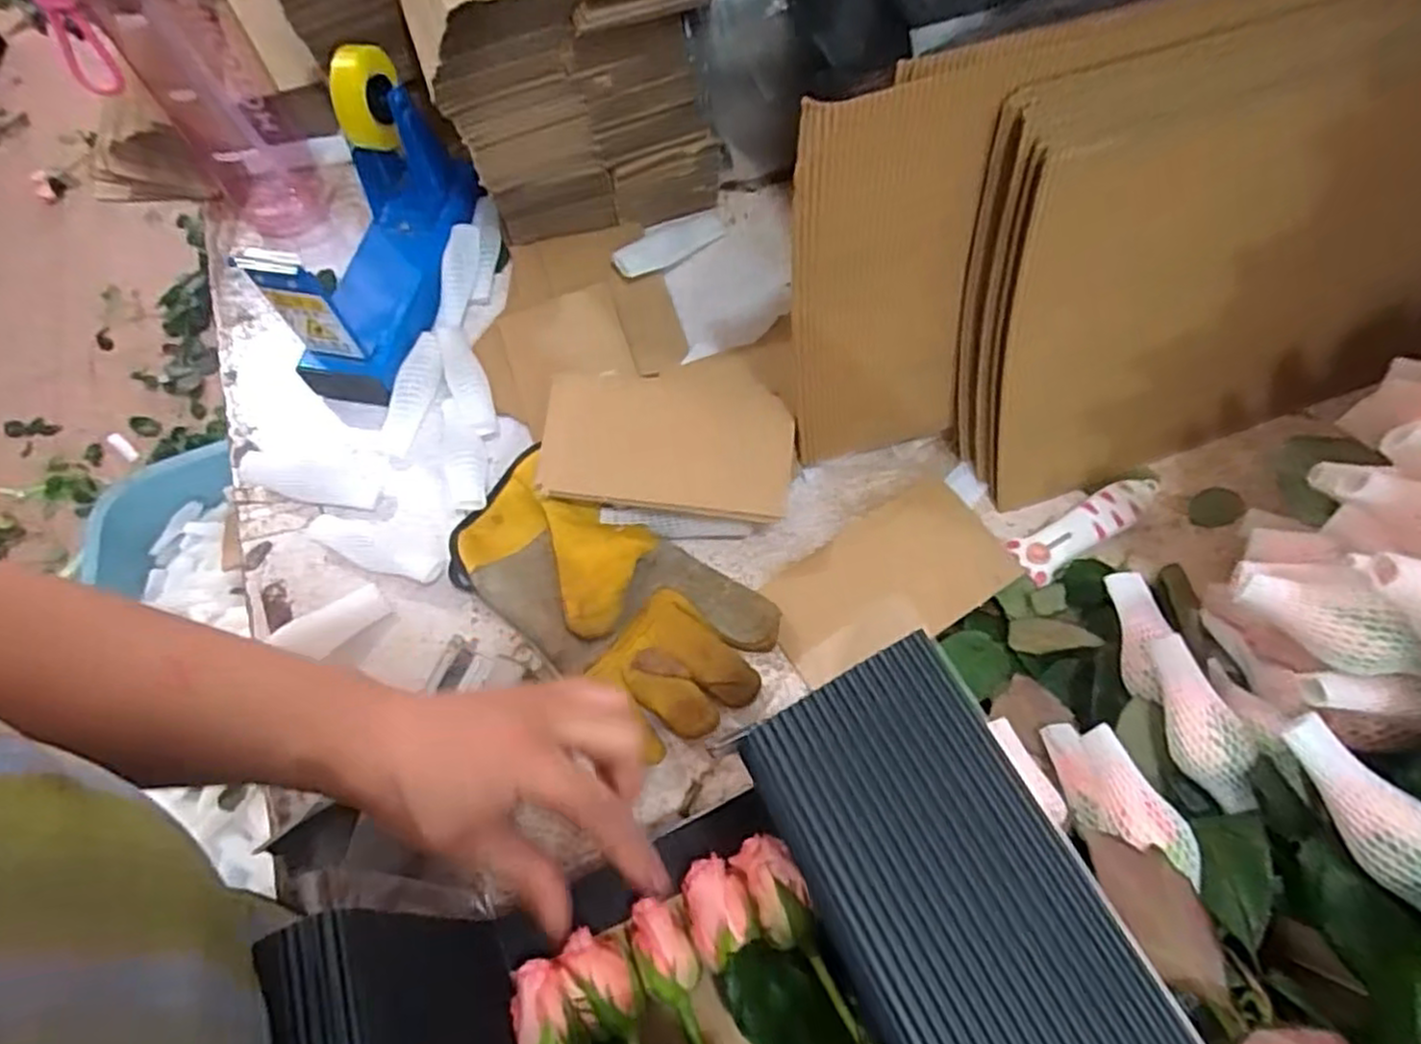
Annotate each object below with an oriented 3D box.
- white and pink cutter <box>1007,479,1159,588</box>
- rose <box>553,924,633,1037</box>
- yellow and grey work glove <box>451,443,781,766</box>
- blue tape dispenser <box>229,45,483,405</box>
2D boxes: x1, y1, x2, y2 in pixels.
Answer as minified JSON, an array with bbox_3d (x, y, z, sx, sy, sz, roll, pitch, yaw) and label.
[{"bbox_3d":[0.221,0.001,0.431,0.104,0.010,0.027,-31,68,-10],"label":"white and pink cutter"},{"bbox_3d":[-0.047,0.197,0.318,0.026,0.027,0.042,-25,67,-8],"label":"rose"},{"bbox_3d":[-0.061,0.036,0.421,0.194,0.025,0.101,37,73,18],"label":"yellow and grey work glove"},{"bbox_3d":[-0.231,-0.195,0.480,0.085,0.128,0.192,7,66,6],"label":"blue tape dispenser"}]

